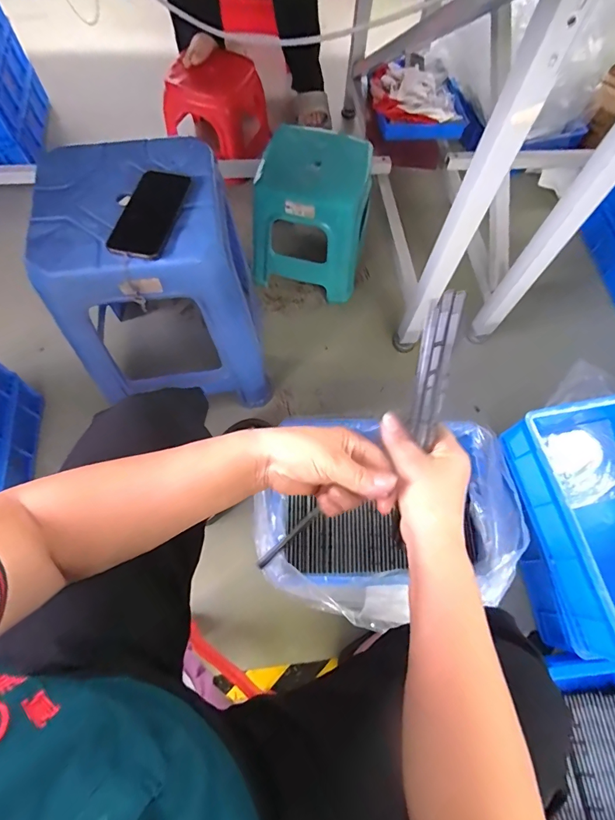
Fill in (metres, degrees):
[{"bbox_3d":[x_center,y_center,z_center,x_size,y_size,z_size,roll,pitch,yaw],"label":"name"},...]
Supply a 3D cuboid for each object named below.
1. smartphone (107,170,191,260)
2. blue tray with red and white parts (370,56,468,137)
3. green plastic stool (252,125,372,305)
[{"bbox_3d":[-0.224,-0.287,0.574,0.071,0.013,0.160,12,67,2],"label":"smartphone"},{"bbox_3d":[0.302,-0.838,1.068,0.239,0.090,0.217,1,67,-3],"label":"blue tray with red and white parts"},{"bbox_3d":[0.016,-0.464,0.953,0.248,0.261,0.232,14,67,3],"label":"green plastic stool"}]

